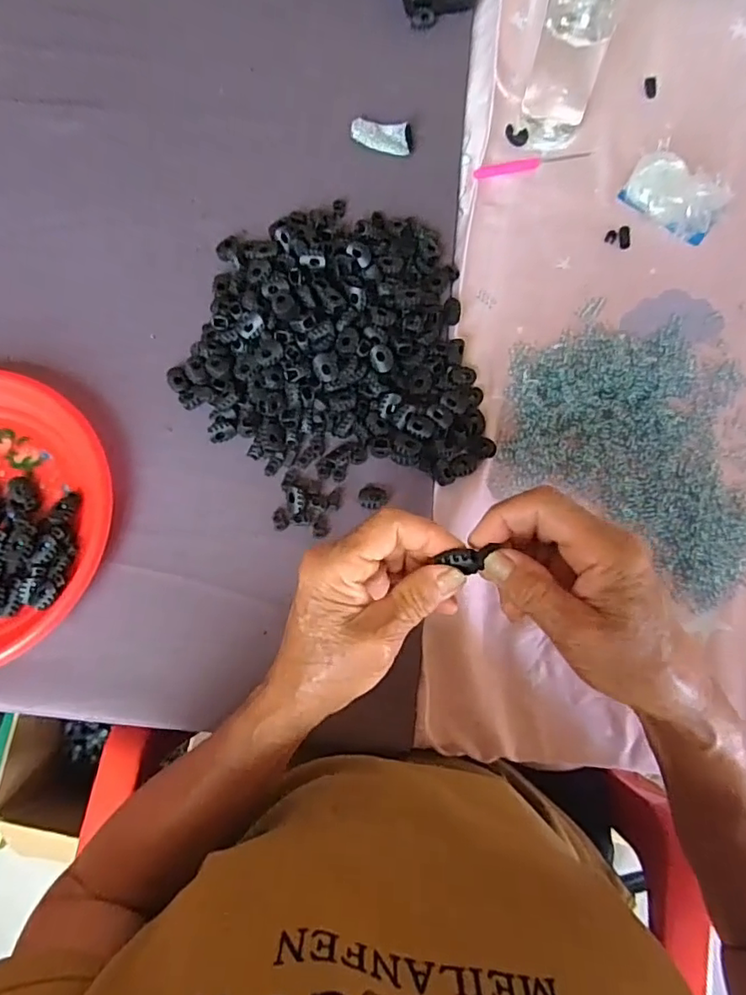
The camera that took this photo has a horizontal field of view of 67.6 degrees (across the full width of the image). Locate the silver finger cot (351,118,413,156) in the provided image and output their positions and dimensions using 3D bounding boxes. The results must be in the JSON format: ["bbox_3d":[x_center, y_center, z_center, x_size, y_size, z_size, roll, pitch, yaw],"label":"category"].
[{"bbox_3d":[0.008,-0.329,0.506,0.055,0.016,0.024,12,76,2],"label":"silver finger cot"}]

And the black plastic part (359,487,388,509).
[{"bbox_3d":[0.000,0.000,0.430,0.022,0.005,0.017,-5,76,-2],"label":"black plastic part"}]

